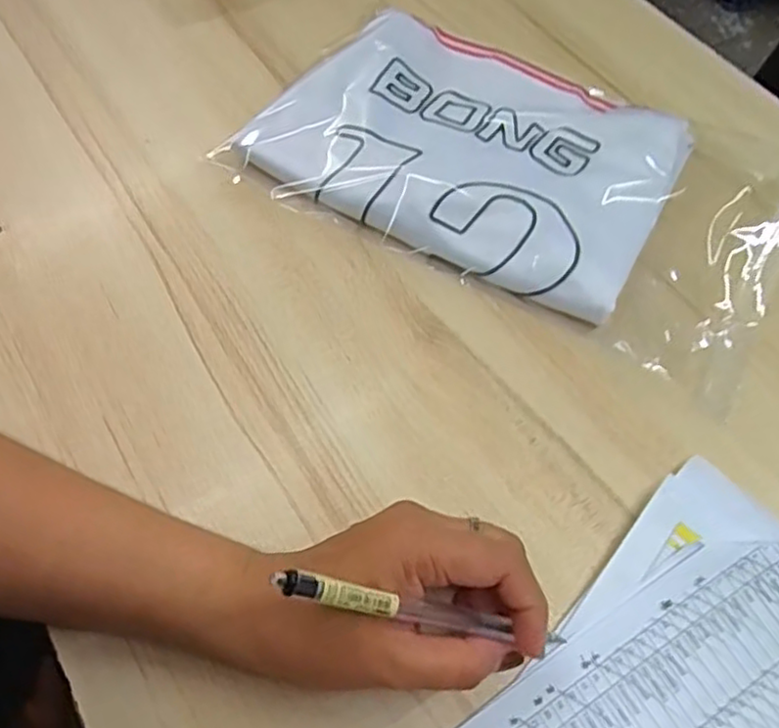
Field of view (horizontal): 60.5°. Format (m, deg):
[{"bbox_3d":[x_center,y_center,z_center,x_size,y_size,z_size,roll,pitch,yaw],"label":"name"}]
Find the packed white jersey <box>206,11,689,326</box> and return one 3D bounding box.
[{"bbox_3d":[0.055,-0.149,0.459,0.265,0.026,0.183,27,64,14],"label":"packed white jersey"}]

